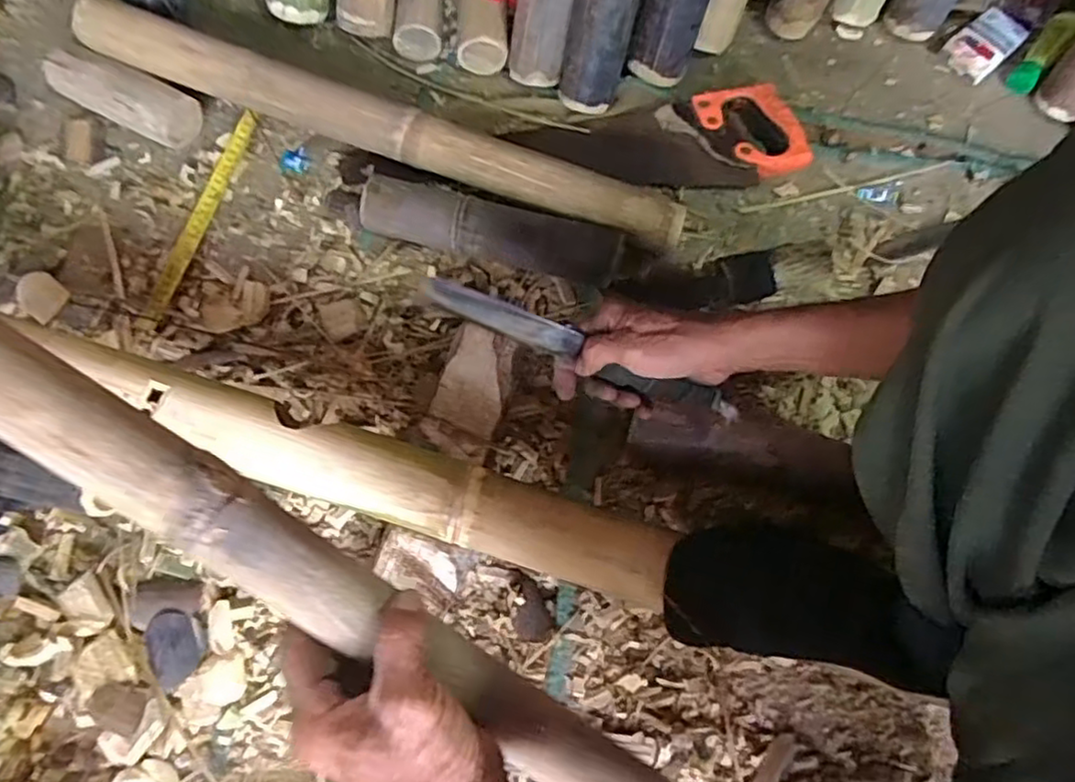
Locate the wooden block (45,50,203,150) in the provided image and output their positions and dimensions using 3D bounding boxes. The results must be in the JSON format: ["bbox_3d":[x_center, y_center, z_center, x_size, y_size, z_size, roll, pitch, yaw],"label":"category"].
[{"bbox_3d":[-0.445,-0.314,0.731,0.163,0.062,0.054,21,71,5],"label":"wooden block"}]

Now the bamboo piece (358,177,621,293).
[{"bbox_3d":[-0.049,-0.162,0.700,0.267,0.061,0.057,13,71,2],"label":"bamboo piece"}]

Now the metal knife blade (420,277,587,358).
[{"bbox_3d":[-0.028,-0.058,0.536,0.129,0.029,0.004,20,38,-7],"label":"metal knife blade"}]

